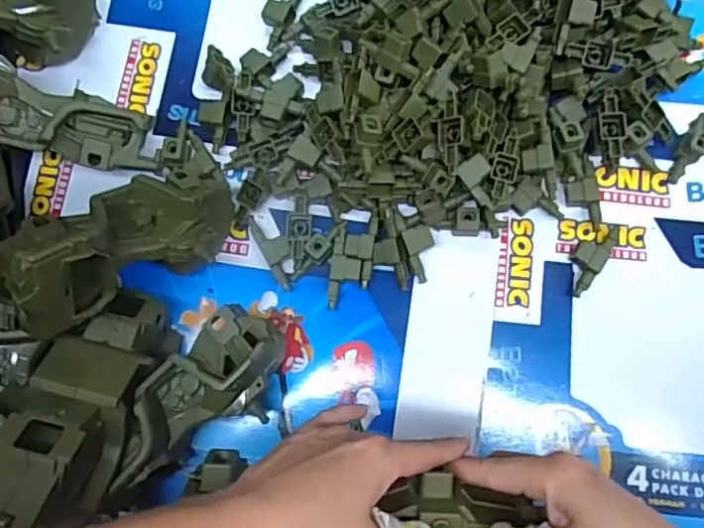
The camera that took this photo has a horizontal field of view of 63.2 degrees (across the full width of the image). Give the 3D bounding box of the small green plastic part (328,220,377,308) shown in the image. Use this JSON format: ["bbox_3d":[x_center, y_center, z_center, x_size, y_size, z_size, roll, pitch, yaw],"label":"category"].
[{"bbox_3d":[0.000,0.001,0.478,0.034,0.011,0.073,7,82,3],"label":"small green plastic part"}]

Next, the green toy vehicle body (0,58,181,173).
[{"bbox_3d":[-0.229,-0.118,0.435,0.193,0.044,0.074,13,81,-27],"label":"green toy vehicle body"}]

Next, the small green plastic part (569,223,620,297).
[{"bbox_3d":[0.201,-0.009,0.478,0.026,0.021,0.070,38,84,6],"label":"small green plastic part"}]

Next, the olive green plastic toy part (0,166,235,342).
[{"bbox_3d":[-0.160,-0.018,0.421,0.077,0.072,0.207,50,49,8],"label":"olive green plastic toy part"}]

